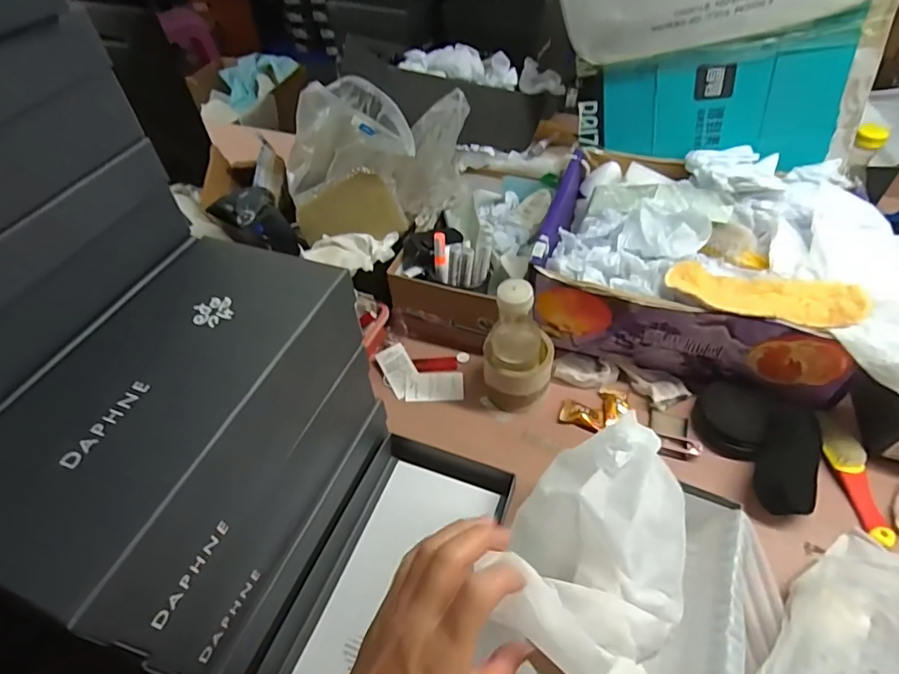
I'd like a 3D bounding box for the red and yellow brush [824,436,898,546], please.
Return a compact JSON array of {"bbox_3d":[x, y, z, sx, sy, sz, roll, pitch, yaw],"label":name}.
[{"bbox_3d":[0.458,0.167,0.567,0.033,0.029,0.117,-7,50,-2],"label":"red and yellow brush"}]

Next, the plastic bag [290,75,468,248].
[{"bbox_3d":[-0.102,-0.255,0.742,0.261,0.191,0.149,-20,51,-13],"label":"plastic bag"}]

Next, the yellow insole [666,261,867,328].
[{"bbox_3d":[0.354,-0.047,0.580,0.198,0.021,0.075,17,53,17],"label":"yellow insole"}]

